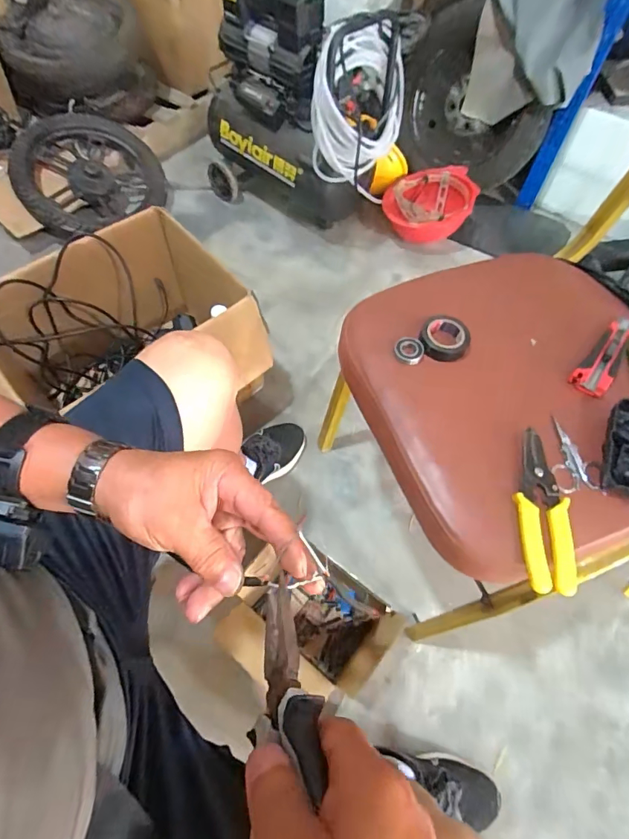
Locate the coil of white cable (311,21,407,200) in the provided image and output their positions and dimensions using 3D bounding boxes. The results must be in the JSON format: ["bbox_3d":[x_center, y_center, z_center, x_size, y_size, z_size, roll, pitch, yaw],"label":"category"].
[{"bbox_3d":[0.115,-0.711,1.069,0.282,0.346,0.162,-25,35,-34],"label":"coil of white cable"}]

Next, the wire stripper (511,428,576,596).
[{"bbox_3d":[0.223,0.087,0.442,0.048,0.012,0.156,8,61,4],"label":"wire stripper"}]

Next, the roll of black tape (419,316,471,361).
[{"bbox_3d":[0.157,-0.097,0.538,0.056,0.027,0.053,0,61,-1],"label":"roll of black tape"}]

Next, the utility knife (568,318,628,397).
[{"bbox_3d":[0.356,-0.081,0.539,0.038,0.019,0.138,39,67,19],"label":"utility knife"}]

